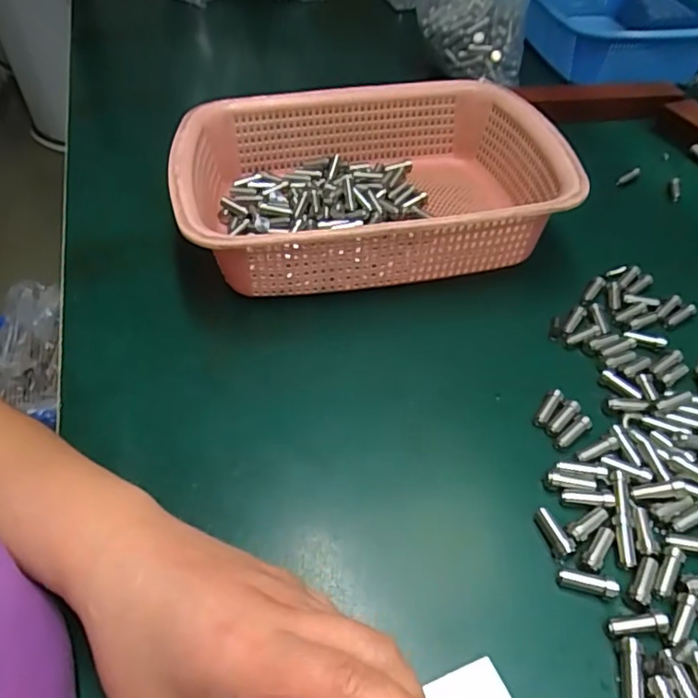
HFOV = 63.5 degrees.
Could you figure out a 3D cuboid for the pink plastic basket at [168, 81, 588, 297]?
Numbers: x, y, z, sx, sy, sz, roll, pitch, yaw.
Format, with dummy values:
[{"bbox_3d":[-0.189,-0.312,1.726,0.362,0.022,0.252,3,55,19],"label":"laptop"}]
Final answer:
[{"bbox_3d":[0.008,-0.139,0.492,0.304,0.094,0.252,-10,47,-6],"label":"pink plastic basket"}]

